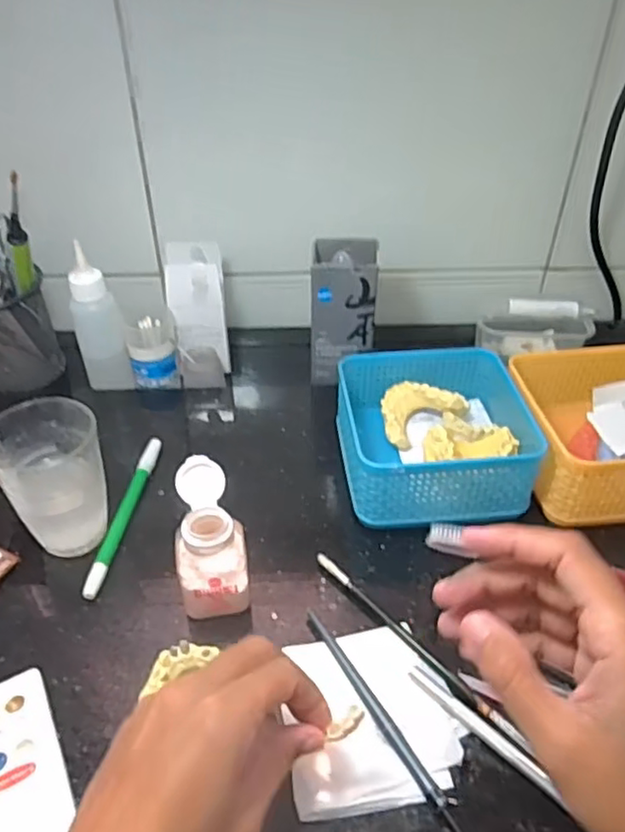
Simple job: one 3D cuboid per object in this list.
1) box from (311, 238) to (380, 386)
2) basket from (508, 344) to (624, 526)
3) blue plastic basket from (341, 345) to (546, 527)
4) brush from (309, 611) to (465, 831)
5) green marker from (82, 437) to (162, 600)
[{"bbox_3d":[0.027,-0.094,0.577,0.060,0.115,0.062,3,40,3],"label":"box"},{"bbox_3d":[0.222,0.011,0.492,0.131,0.066,0.139,-3,40,-5],"label":"basket"},{"bbox_3d":[0.090,0.013,0.493,0.134,0.065,0.140,-1,40,-2],"label":"blue plastic basket"},{"bbox_3d":[0.045,0.172,0.340,0.007,0.006,0.177,-21,44,-24],"label":"brush"},{"bbox_3d":[-0.135,0.069,0.469,0.013,0.014,0.148,4,40,4],"label":"green marker"}]

